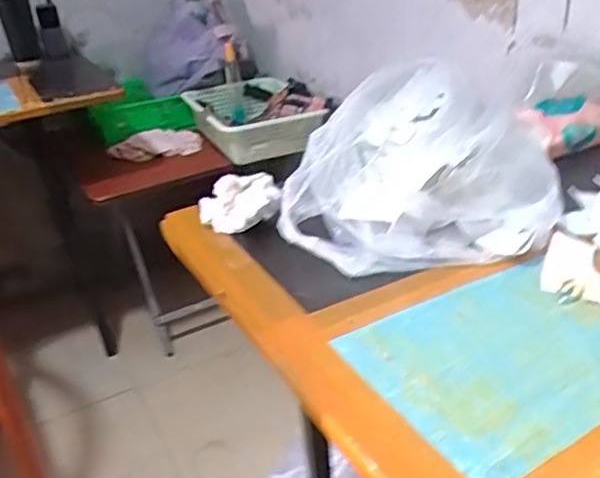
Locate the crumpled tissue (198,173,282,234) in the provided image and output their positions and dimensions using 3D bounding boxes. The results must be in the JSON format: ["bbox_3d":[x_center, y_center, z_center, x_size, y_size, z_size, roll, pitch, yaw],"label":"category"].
[{"bbox_3d":[-0.071,-0.043,0.705,0.094,0.049,0.077,-7,28,-2],"label":"crumpled tissue"}]

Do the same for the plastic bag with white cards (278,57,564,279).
[{"bbox_3d":[0.147,-0.096,0.684,0.271,0.120,0.336,6,30,19],"label":"plastic bag with white cards"}]

